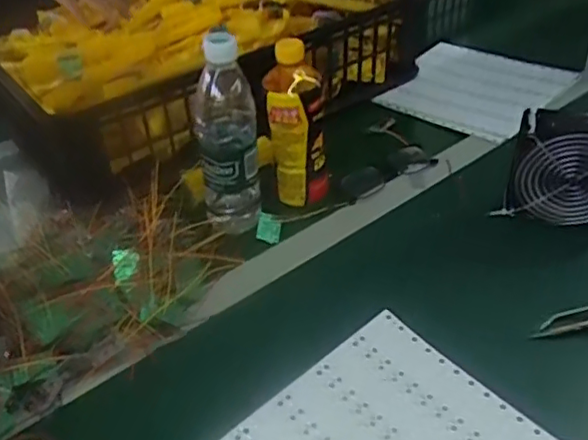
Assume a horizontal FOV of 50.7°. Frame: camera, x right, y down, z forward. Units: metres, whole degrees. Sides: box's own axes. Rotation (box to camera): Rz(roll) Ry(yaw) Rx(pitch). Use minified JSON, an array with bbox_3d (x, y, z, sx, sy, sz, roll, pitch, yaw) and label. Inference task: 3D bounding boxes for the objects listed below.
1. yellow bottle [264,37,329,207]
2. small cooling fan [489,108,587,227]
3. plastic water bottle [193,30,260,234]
[{"bbox_3d":[0.005,-0.108,0.697,0.067,0.180,0.056,-4,39,0],"label":"yellow bottle"},{"bbox_3d":[0.294,-0.055,0.656,0.124,0.125,0.041,1,40,7],"label":"small cooling fan"},{"bbox_3d":[-0.072,-0.085,0.661,0.062,0.219,0.068,-10,40,-7],"label":"plastic water bottle"}]

